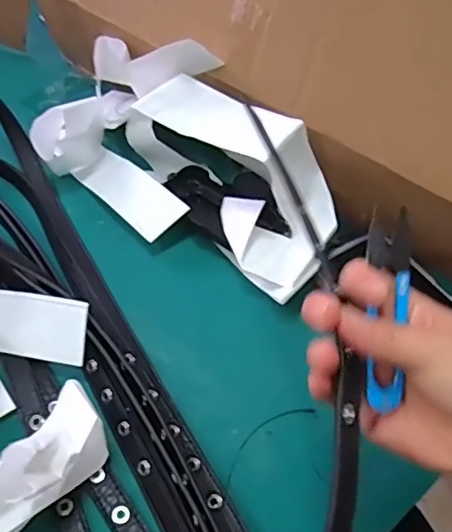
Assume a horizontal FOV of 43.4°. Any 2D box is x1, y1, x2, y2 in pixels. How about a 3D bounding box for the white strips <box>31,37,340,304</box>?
[{"bbox_3d":[-0.049,-0.100,0.482,0.309,0.124,0.122,37,58,25],"label":"white strips"}]

